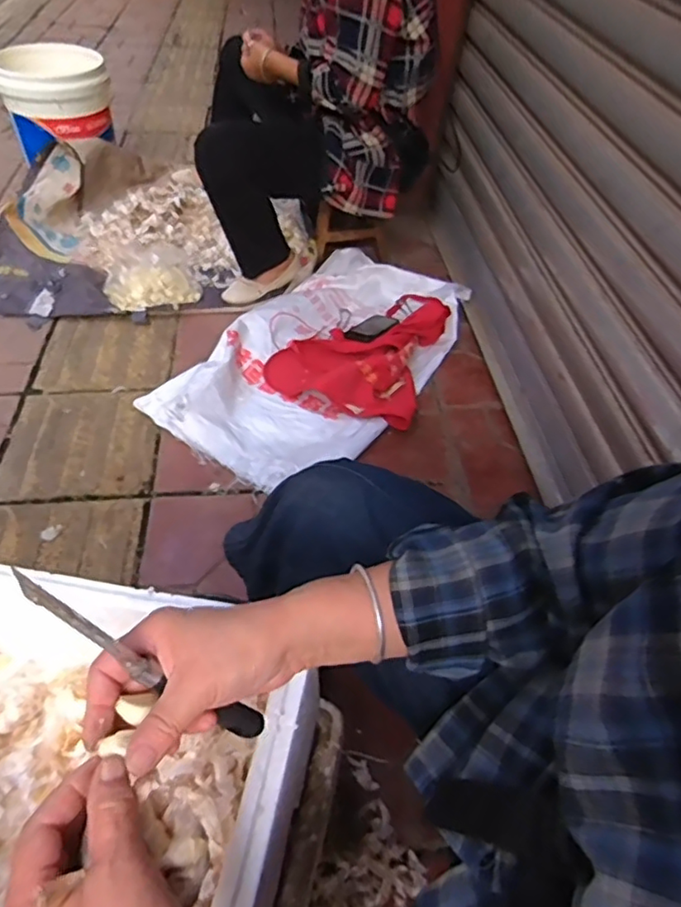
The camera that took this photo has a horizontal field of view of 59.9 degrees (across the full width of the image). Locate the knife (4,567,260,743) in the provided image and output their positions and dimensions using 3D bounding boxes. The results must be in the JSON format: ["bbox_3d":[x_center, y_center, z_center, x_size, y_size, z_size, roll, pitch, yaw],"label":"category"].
[{"bbox_3d":[-0.112,0.123,0.346,0.011,0.185,0.015,-20,36,37],"label":"knife"}]

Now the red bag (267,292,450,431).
[{"bbox_3d":[0.056,-0.284,1.407,0.343,0.105,0.479,17,50,11],"label":"red bag"}]

